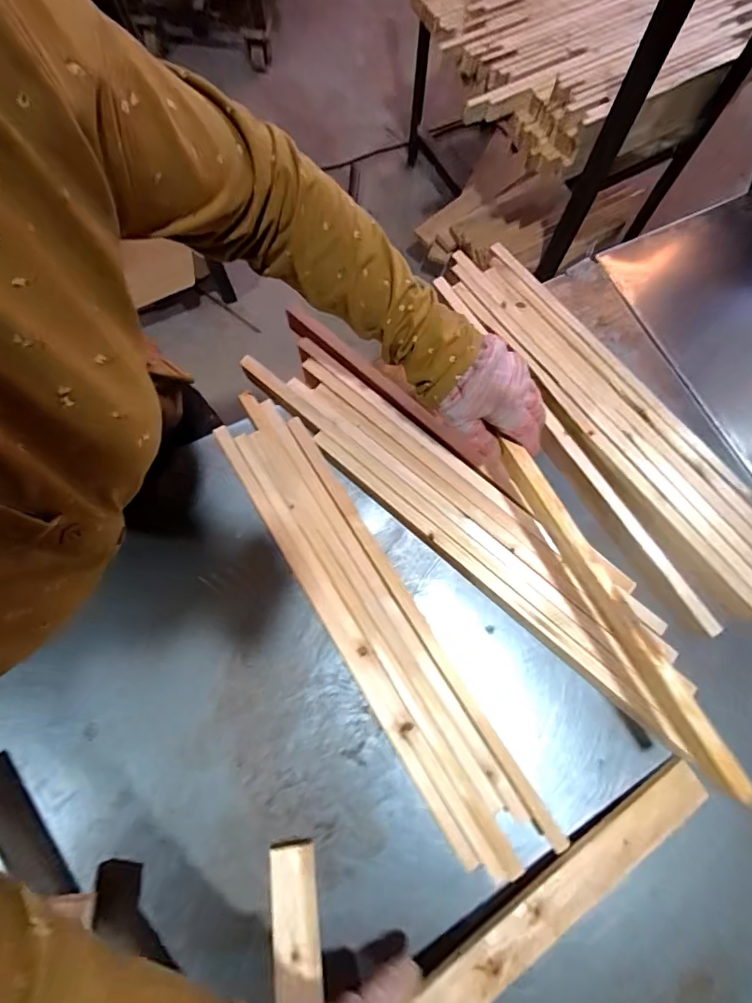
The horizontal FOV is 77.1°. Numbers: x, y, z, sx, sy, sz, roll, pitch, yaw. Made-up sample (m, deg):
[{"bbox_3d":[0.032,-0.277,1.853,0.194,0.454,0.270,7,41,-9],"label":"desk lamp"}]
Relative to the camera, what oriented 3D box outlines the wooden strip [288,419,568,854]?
[{"bbox_3d":[0.035,0.113,0.482,0.018,0.009,0.481,-31,77,-8],"label":"wooden strip"}]

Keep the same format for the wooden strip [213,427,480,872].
[{"bbox_3d":[-0.044,0.126,0.495,0.026,0.041,0.483,-32,77,-8],"label":"wooden strip"}]

